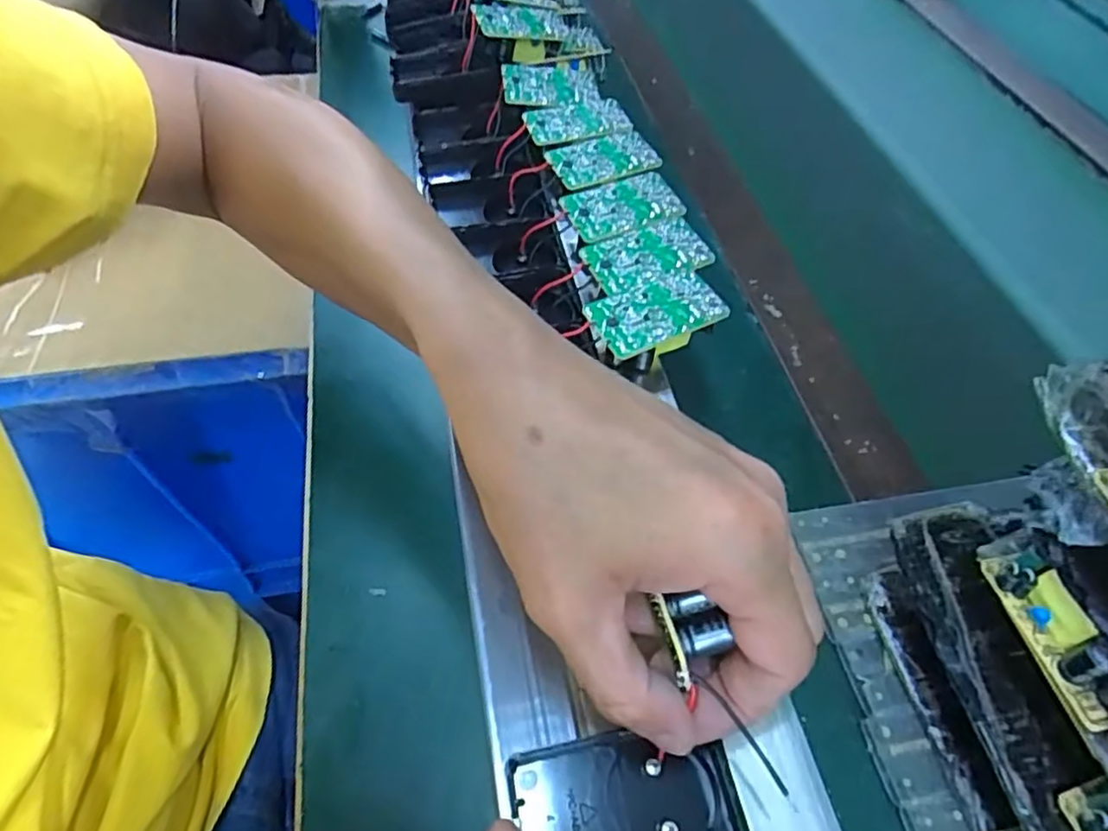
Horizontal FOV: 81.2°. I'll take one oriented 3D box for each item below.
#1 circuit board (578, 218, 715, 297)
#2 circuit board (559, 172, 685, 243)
[{"bbox_3d":[0.049,-0.083,0.340,0.062,0.007,0.037,-19,59,-11],"label":"circuit board"},{"bbox_3d":[0.038,-0.118,0.361,0.060,0.005,0.039,-15,56,-12],"label":"circuit board"}]

